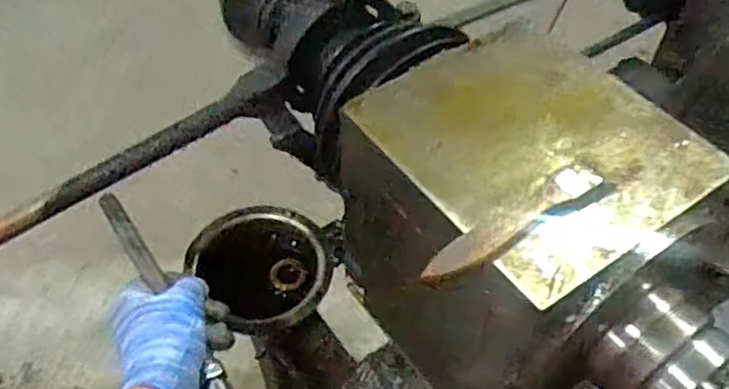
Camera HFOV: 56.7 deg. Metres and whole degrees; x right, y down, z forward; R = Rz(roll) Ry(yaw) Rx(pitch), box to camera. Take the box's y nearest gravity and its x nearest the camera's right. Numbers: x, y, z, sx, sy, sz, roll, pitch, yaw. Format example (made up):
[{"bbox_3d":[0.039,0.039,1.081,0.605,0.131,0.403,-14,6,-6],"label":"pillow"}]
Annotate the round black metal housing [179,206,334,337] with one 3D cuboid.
[{"bbox_3d":[-0.097,0.073,0.631,0.124,0.049,0.124,0,50,0],"label":"round black metal housing"}]

